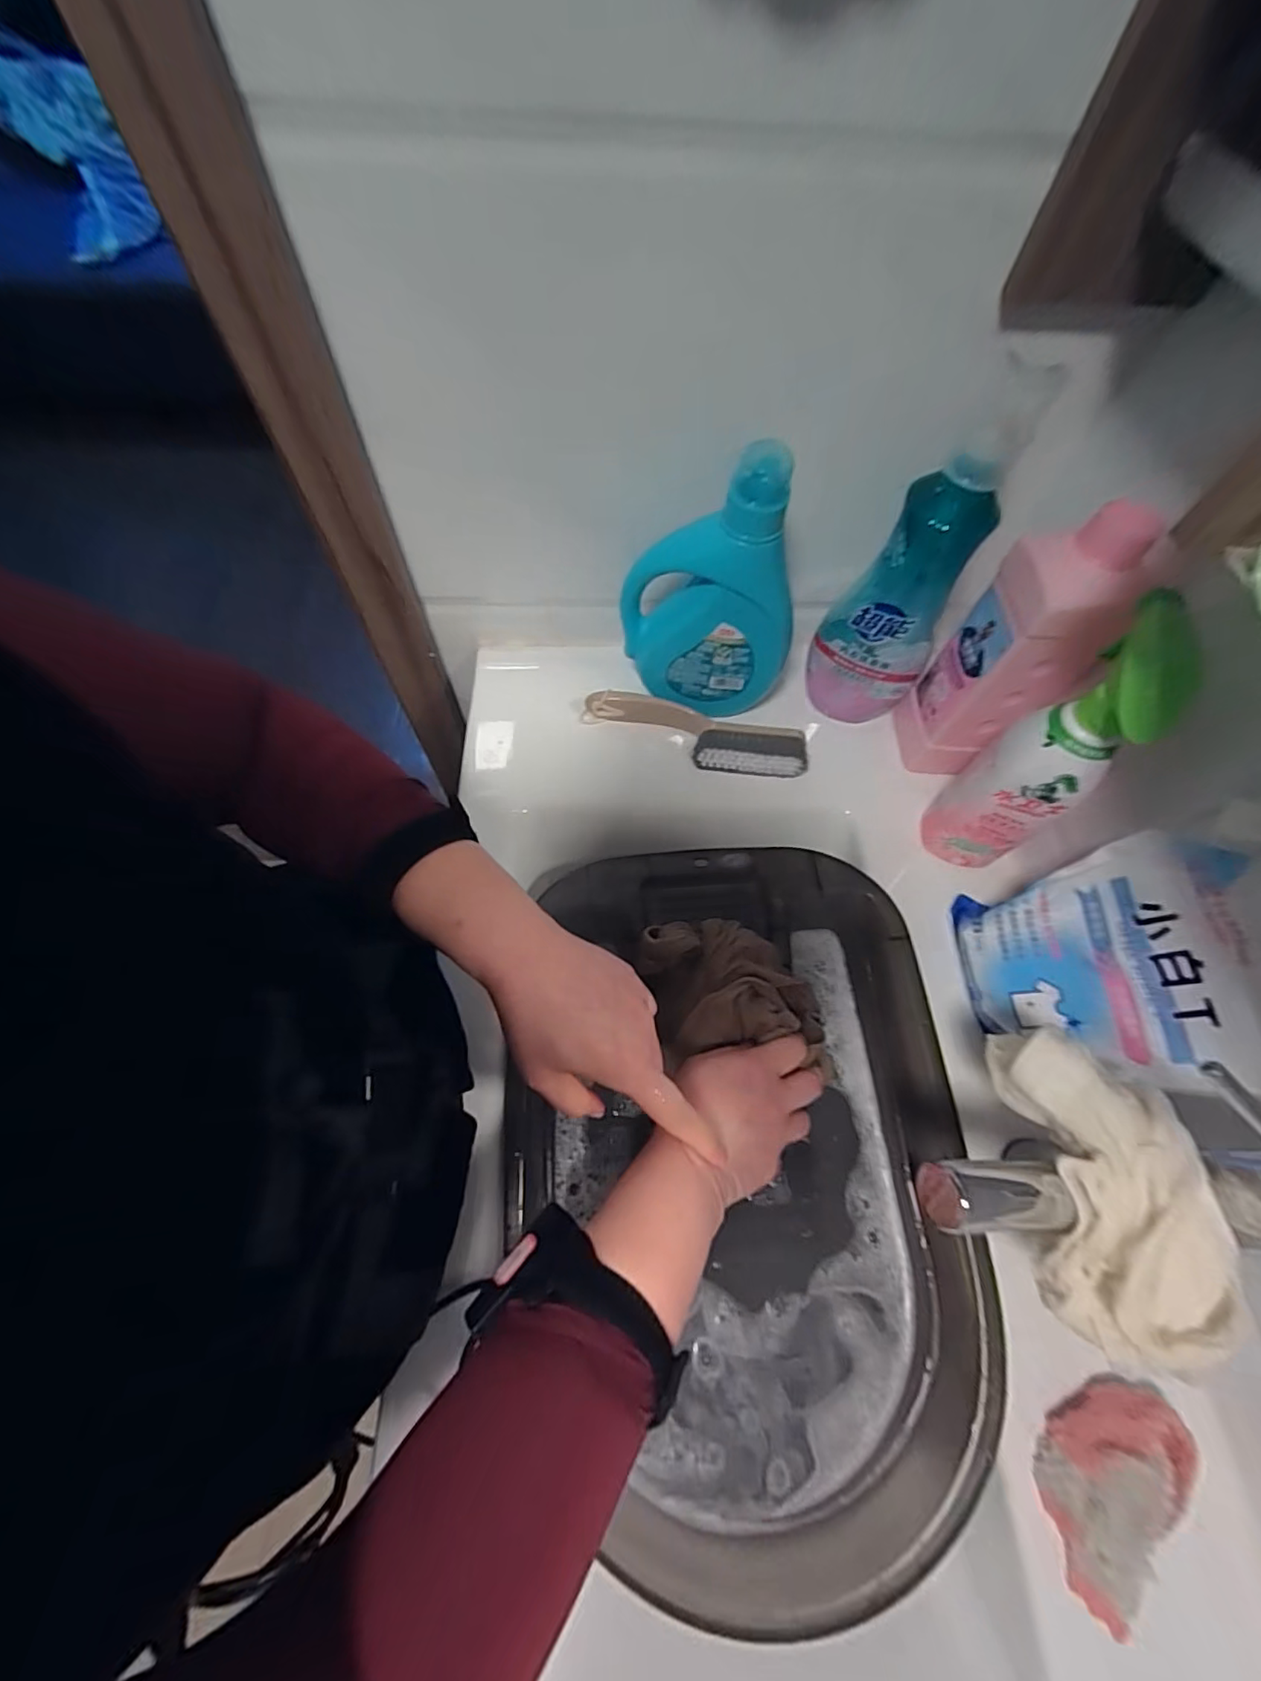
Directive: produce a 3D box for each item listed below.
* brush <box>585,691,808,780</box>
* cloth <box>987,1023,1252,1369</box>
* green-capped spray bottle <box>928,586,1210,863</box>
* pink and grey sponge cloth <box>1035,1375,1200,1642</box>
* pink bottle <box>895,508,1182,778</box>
[{"bbox_3d":[0.061,-0.100,0.540,0.212,0.035,0.044,14,63,5],"label":"brush"},{"bbox_3d":[0.240,0.172,0.288,0.065,0.069,0.144,-1,63,-3],"label":"cloth"},{"bbox_3d":[0.307,-0.060,0.418,0.071,0.224,0.072,-34,70,-18],"label":"green-capped spray bottle"},{"bbox_3d":[0.275,0.367,0.321,0.065,0.037,0.110,35,67,14],"label":"pink and grey sponge cloth"},{"bbox_3d":[0.307,-0.147,0.458,0.084,0.224,0.076,3,63,-1],"label":"pink bottle"}]

